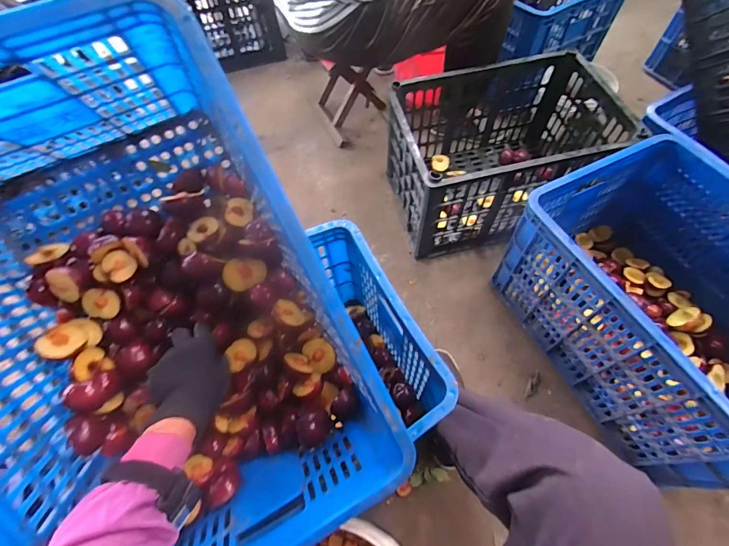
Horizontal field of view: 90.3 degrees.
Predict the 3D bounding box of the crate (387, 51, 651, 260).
[{"bbox_3d":[0.329,-0.299,0.936,0.486,0.301,0.337,-15,62,-5],"label":"crate"}]

